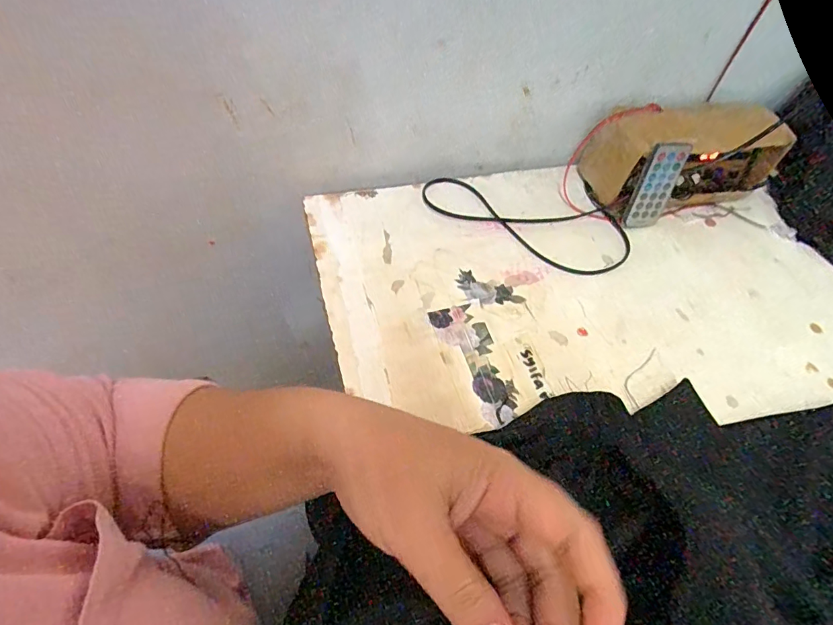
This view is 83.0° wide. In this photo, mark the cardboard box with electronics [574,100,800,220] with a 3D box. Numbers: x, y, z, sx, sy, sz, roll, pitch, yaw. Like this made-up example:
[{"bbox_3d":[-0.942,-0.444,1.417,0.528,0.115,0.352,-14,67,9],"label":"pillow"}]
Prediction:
[{"bbox_3d":[0.289,-0.166,0.497,0.212,0.090,0.091,-13,57,-14],"label":"cardboard box with electronics"}]

